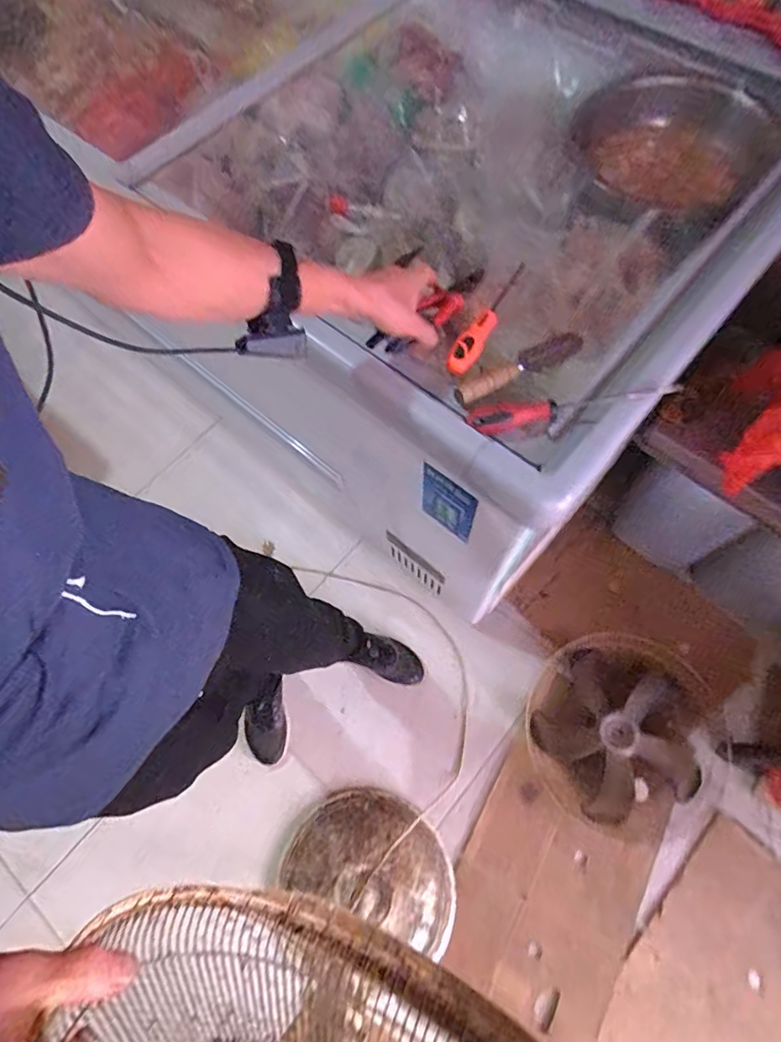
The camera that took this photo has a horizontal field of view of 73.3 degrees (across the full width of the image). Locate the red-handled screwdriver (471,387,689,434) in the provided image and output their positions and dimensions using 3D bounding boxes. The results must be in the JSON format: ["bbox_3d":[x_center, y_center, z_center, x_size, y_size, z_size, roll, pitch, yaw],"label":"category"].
[{"bbox_3d":[0.220,-0.146,0.644,0.242,0.037,0.039,-8,70,0],"label":"red-handled screwdriver"}]

